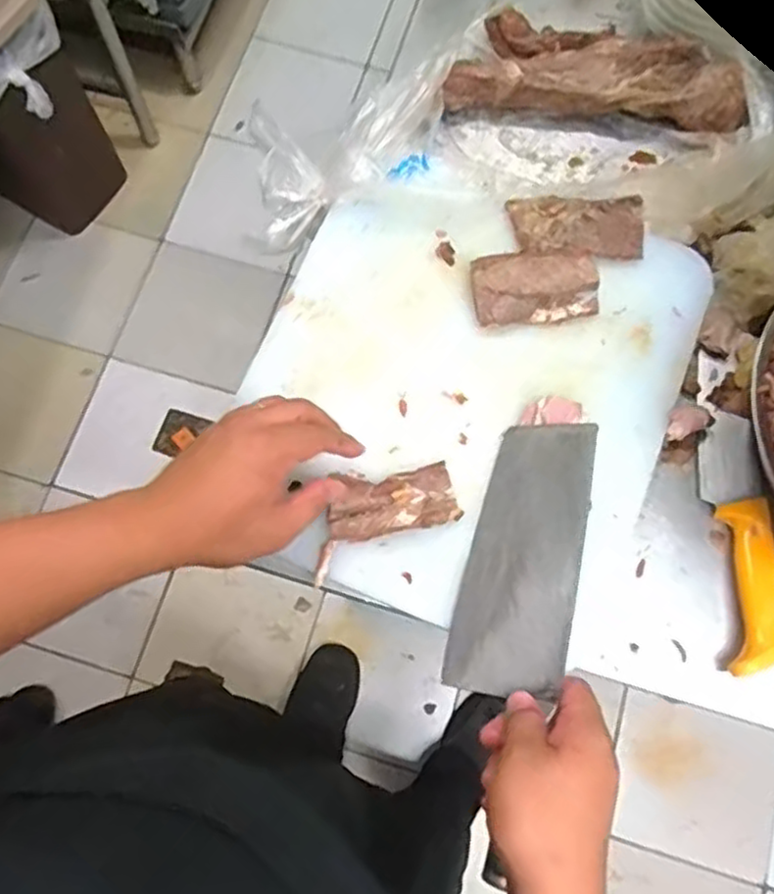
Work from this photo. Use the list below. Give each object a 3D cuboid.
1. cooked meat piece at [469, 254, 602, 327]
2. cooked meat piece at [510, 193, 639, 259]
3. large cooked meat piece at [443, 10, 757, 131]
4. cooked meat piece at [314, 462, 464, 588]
[{"bbox_3d":[0.127,-0.136,0.615,0.104,0.028,0.053,-3,74,-1],"label":"cooked meat piece"},{"bbox_3d":[0.169,-0.196,0.636,0.113,0.015,0.055,-1,74,0],"label":"cooked meat piece"},{"bbox_3d":[0.199,-0.360,0.684,0.269,0.061,0.091,8,74,3],"label":"large cooked meat piece"},{"bbox_3d":[-0.006,0.051,0.569,0.123,0.015,0.067,-18,75,-5],"label":"cooked meat piece"}]

